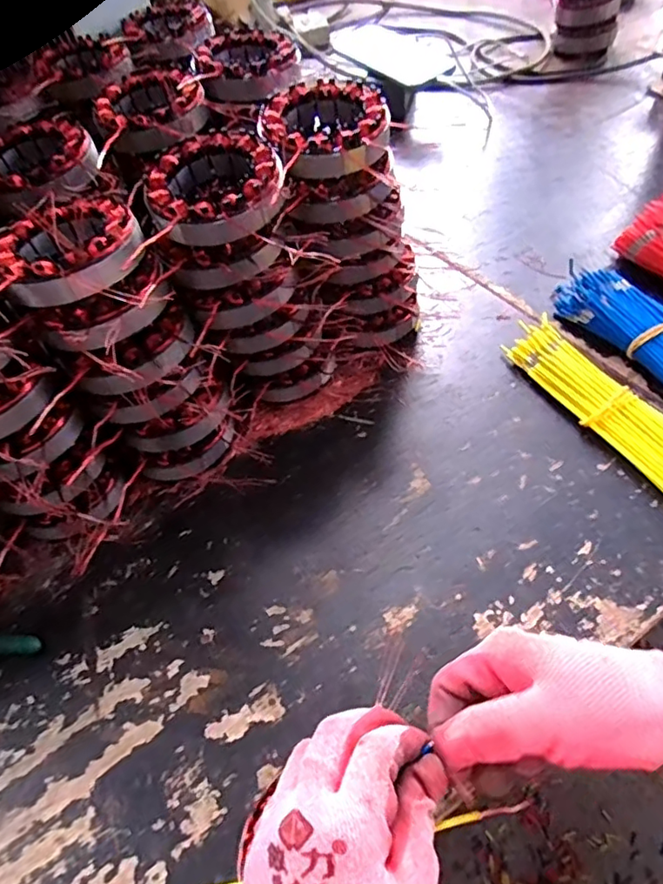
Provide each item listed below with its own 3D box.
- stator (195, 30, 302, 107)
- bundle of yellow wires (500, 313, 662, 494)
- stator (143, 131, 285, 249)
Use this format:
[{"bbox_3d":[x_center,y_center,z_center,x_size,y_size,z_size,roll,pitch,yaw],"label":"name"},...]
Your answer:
[{"bbox_3d":[-0.067,-0.309,0.468,0.080,0.022,0.085,-3,53,4],"label":"stator"},{"bbox_3d":[0.229,-0.011,0.425,0.058,0.023,0.243,-26,55,-13],"label":"bundle of yellow wires"},{"bbox_3d":[-0.074,-0.163,0.367,0.085,0.029,0.090,-19,53,-8],"label":"stator"}]

